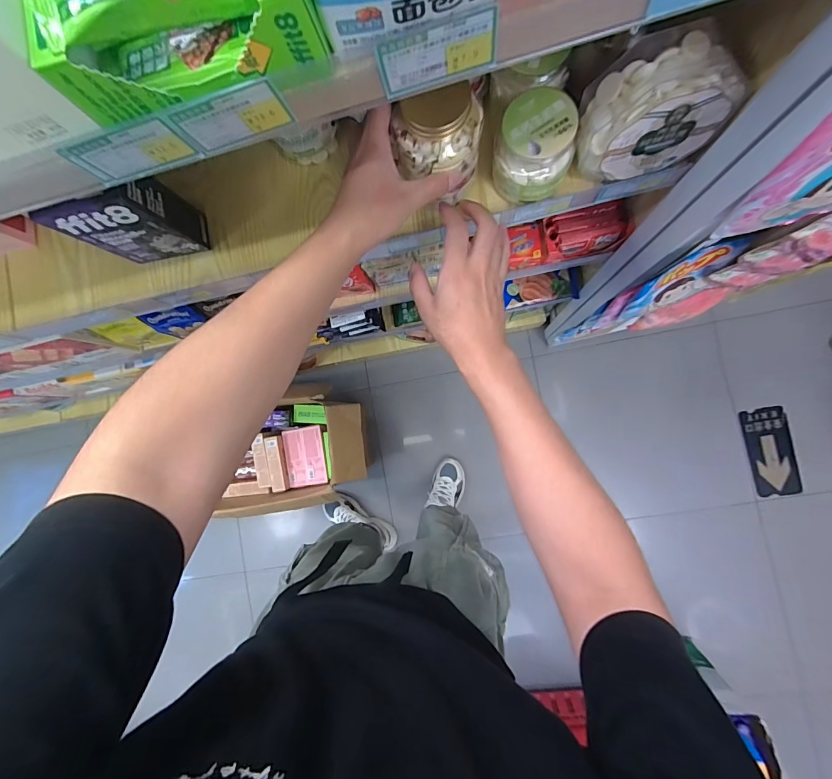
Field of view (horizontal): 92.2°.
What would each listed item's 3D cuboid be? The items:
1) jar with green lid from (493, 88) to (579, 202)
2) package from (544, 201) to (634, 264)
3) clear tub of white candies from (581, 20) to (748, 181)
[{"bbox_3d":[0.129,-0.257,0.430,0.079,0.073,0.081,0,87,8],"label":"jar with green lid"},{"bbox_3d":[0.279,-0.262,0.667,0.134,0.054,0.072,-9,86,7],"label":"package"},{"bbox_3d":[0.231,-0.269,0.386,0.133,0.106,0.063,-10,86,7],"label":"clear tub of white candies"}]

